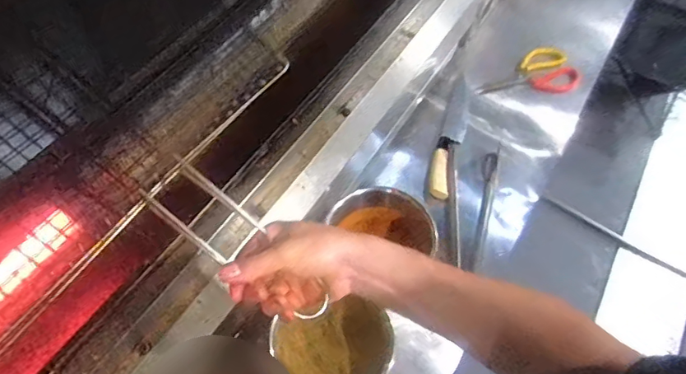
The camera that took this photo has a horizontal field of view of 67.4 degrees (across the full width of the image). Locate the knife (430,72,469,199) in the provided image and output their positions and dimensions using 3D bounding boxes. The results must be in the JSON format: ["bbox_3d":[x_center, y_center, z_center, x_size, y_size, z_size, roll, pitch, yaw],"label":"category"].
[{"bbox_3d":[0.199,-0.097,0.948,0.038,0.024,0.292,16,58,7],"label":"knife"}]

